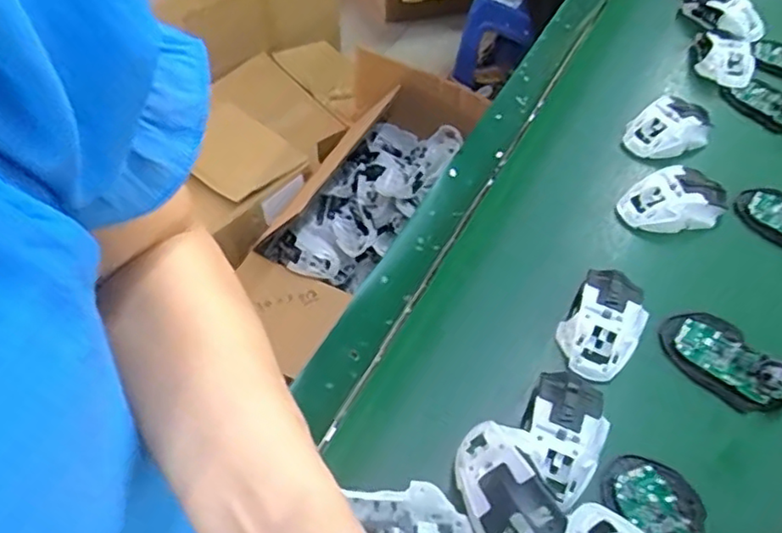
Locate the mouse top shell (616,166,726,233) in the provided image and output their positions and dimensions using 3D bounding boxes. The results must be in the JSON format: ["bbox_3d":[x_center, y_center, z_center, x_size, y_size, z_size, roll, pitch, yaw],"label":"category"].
[{"bbox_3d":[0.297,-0.070,0.661,0.110,0.035,0.062,-11,54,-9],"label":"mouse top shell"}]

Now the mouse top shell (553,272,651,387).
[{"bbox_3d":[0.193,0.048,0.572,0.066,0.033,0.114,28,57,18],"label":"mouse top shell"}]

